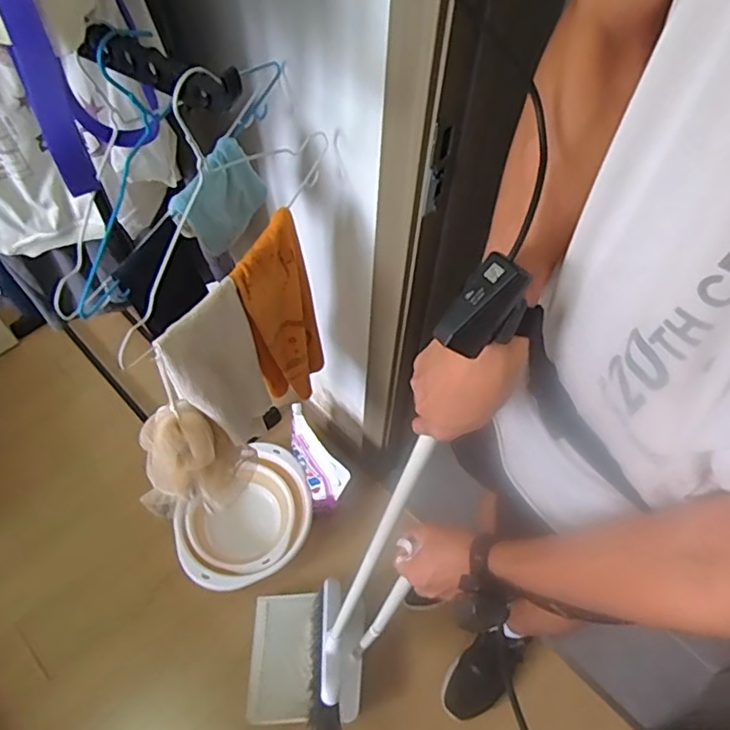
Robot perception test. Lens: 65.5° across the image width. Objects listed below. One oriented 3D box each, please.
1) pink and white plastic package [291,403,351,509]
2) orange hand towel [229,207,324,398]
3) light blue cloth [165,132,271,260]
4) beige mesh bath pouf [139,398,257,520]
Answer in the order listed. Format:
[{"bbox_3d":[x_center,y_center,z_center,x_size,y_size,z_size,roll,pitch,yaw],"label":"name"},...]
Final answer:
[{"bbox_3d":[-0.116,0.224,1.293,0.073,0.191,0.210,-28,62,-20],"label":"pink and white plastic package"},{"bbox_3d":[-0.122,-0.055,0.874,0.030,0.400,0.123,32,67,20],"label":"orange hand towel"},{"bbox_3d":[-0.184,-0.214,0.733,0.020,0.110,0.120,34,79,28],"label":"light blue cloth"},{"bbox_3d":[-0.244,0.139,0.807,0.165,0.199,0.094,-13,58,-12],"label":"beige mesh bath pouf"}]

